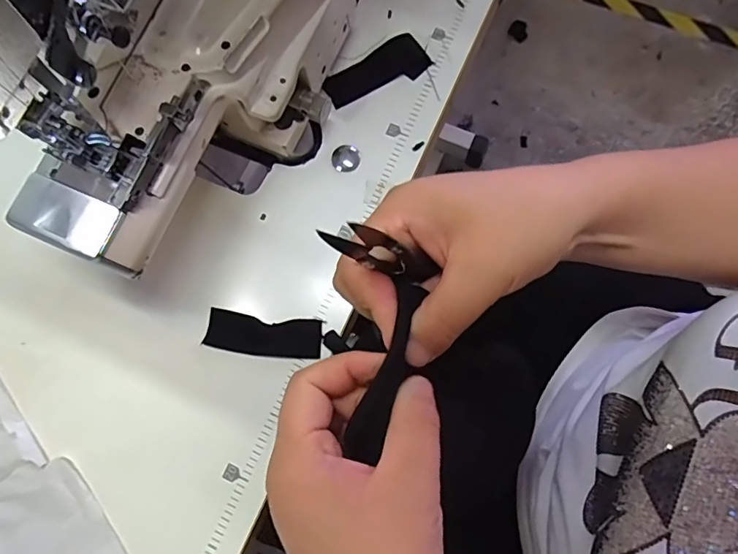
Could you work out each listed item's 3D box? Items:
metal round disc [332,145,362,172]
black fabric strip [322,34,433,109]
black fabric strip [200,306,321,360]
[{"bbox_3d":[-0.019,-0.100,0.428,0.024,0.005,0.021,-18,78,-3],"label":"metal round disc"},{"bbox_3d":[0.006,-0.176,0.437,0.089,0.012,0.037,-26,78,-5],"label":"black fabric strip"},{"bbox_3d":[-0.080,0.044,0.391,0.087,0.005,0.030,7,78,2],"label":"black fabric strip"}]

